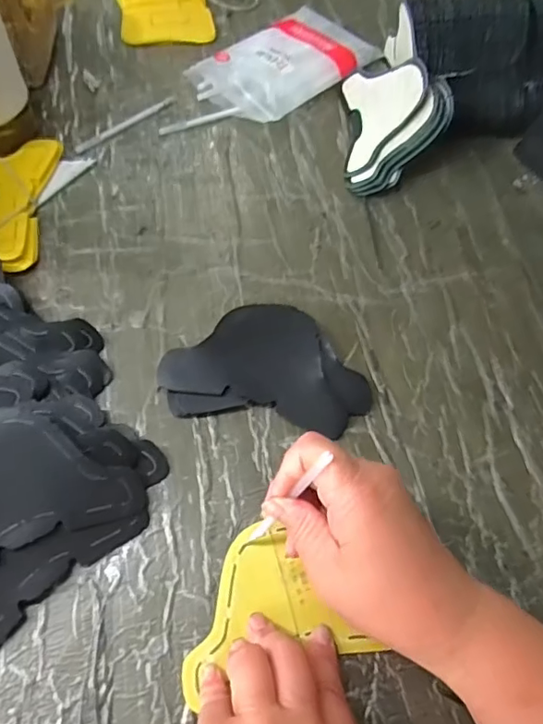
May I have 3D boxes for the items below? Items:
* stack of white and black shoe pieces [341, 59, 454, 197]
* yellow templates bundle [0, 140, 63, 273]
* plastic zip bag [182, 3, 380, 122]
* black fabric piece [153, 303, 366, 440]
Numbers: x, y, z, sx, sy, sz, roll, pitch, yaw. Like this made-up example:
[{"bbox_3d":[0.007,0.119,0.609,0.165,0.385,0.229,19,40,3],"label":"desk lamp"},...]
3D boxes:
[{"bbox_3d":[0.115,-0.230,0.510,0.098,0.032,0.144,-16,62,30],"label":"stack of white and black shoe pieces"},{"bbox_3d":[-0.238,-0.137,0.462,0.094,0.021,0.140,2,62,-3],"label":"yellow templates bundle"},{"bbox_3d":[0.014,-0.308,0.566,0.177,0.033,0.110,-37,71,-21],"label":"plastic zip bag"},{"bbox_3d":[-0.002,0.002,0.397,0.145,0.010,0.097,14,62,4],"label":"black fabric piece"}]

